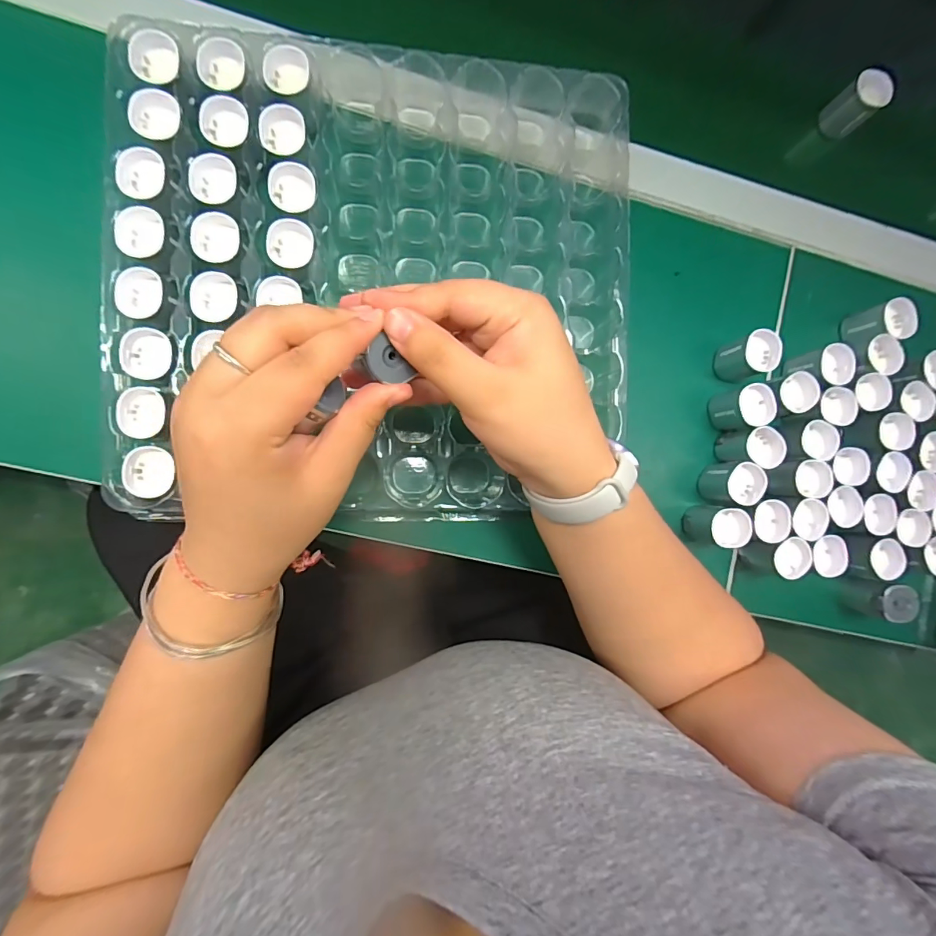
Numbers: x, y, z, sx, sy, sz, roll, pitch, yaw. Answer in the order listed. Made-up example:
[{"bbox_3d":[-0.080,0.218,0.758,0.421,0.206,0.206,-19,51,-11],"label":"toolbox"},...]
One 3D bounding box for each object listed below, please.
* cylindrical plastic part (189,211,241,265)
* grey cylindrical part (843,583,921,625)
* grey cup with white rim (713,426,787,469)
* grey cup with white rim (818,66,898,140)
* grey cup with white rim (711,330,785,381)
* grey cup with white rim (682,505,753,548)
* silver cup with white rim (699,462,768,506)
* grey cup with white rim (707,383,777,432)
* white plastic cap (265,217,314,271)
[{"bbox_3d":[-0.156,-0.142,0.279,0.030,0.012,0.029,0,89,-8],"label":"cylindrical plastic part"},{"bbox_3d":[0.315,0.101,0.344,0.040,0.024,0.027,14,87,-8],"label":"grey cylindrical part"},{"bbox_3d":[0.211,-0.015,0.339,0.030,0.037,0.029,0,89,-8],"label":"grey cup with white rim"},{"bbox_3d":[0.317,-0.297,0.368,0.027,0.040,0.032,-37,94,-7],"label":"grey cup with white rim"},{"bbox_3d":[0.213,-0.084,0.343,0.027,0.038,0.029,0,89,-8],"label":"grey cup with white rim"},{"bbox_3d":[0.185,0.042,0.334,0.029,0.035,0.027,0,89,-8],"label":"grey cup with white rim"},{"bbox_3d":[0.195,0.012,0.336,0.033,0.035,0.031,0,89,-8],"label":"silver cup with white rim"},{"bbox_3d":[0.205,-0.045,0.339,0.027,0.038,0.031,-11,91,-8],"label":"grey cup with white rim"},{"bbox_3d":[-0.112,-0.141,0.285,0.029,0.013,0.030,0,89,-8],"label":"white plastic cap"}]

